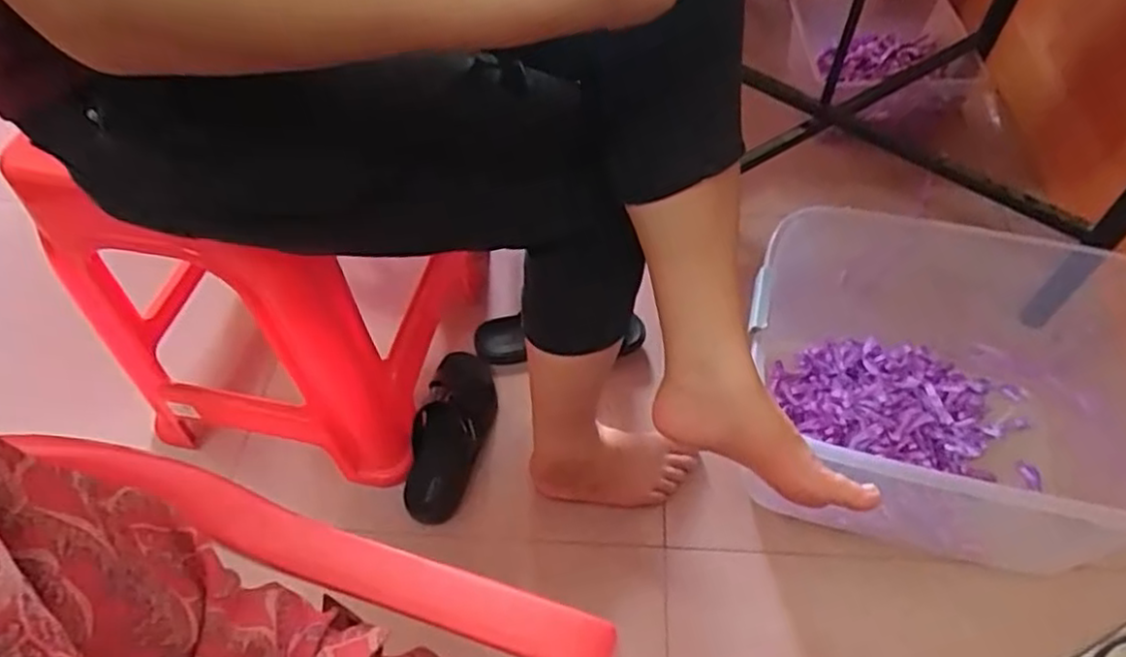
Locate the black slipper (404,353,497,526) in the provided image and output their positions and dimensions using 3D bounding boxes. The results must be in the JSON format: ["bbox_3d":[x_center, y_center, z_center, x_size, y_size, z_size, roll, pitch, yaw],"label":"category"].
[{"bbox_3d":[-0.154,0.140,0.952,0.098,0.062,0.245,9,56,10],"label":"black slipper"}]

